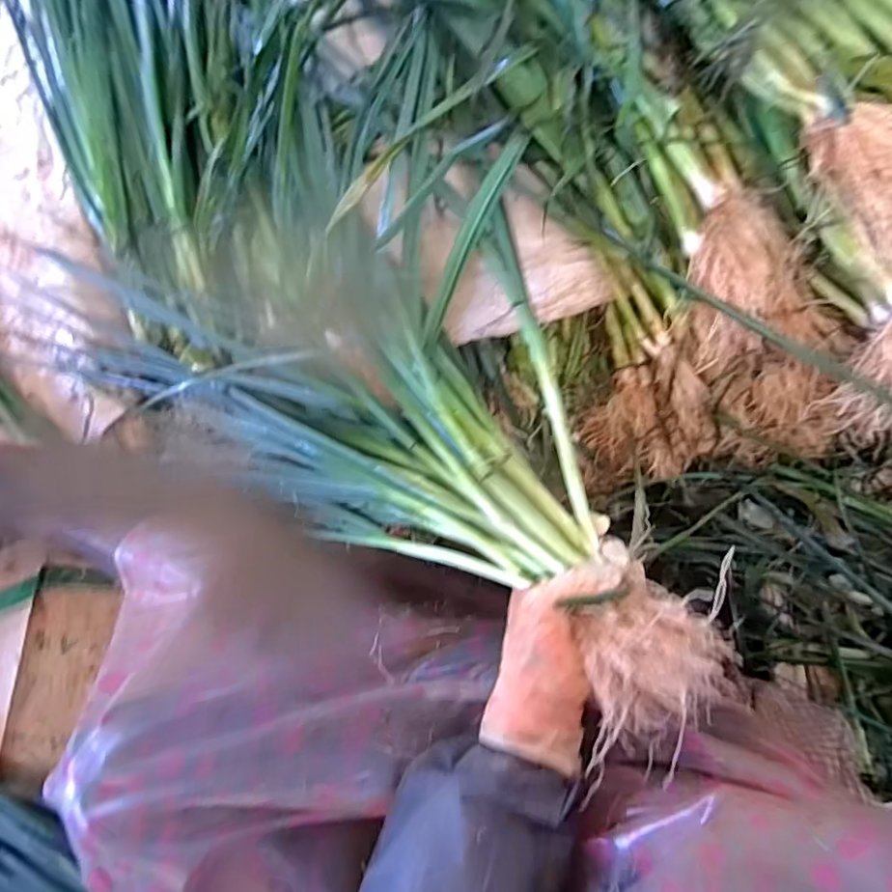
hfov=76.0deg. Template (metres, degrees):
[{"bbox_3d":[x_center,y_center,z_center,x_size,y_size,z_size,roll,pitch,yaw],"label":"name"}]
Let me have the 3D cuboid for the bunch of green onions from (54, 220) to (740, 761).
[{"bbox_3d":[-0.040,-0.043,0.491,0.607,0.111,0.272,30,88,27],"label":"bunch of green onions"}]

